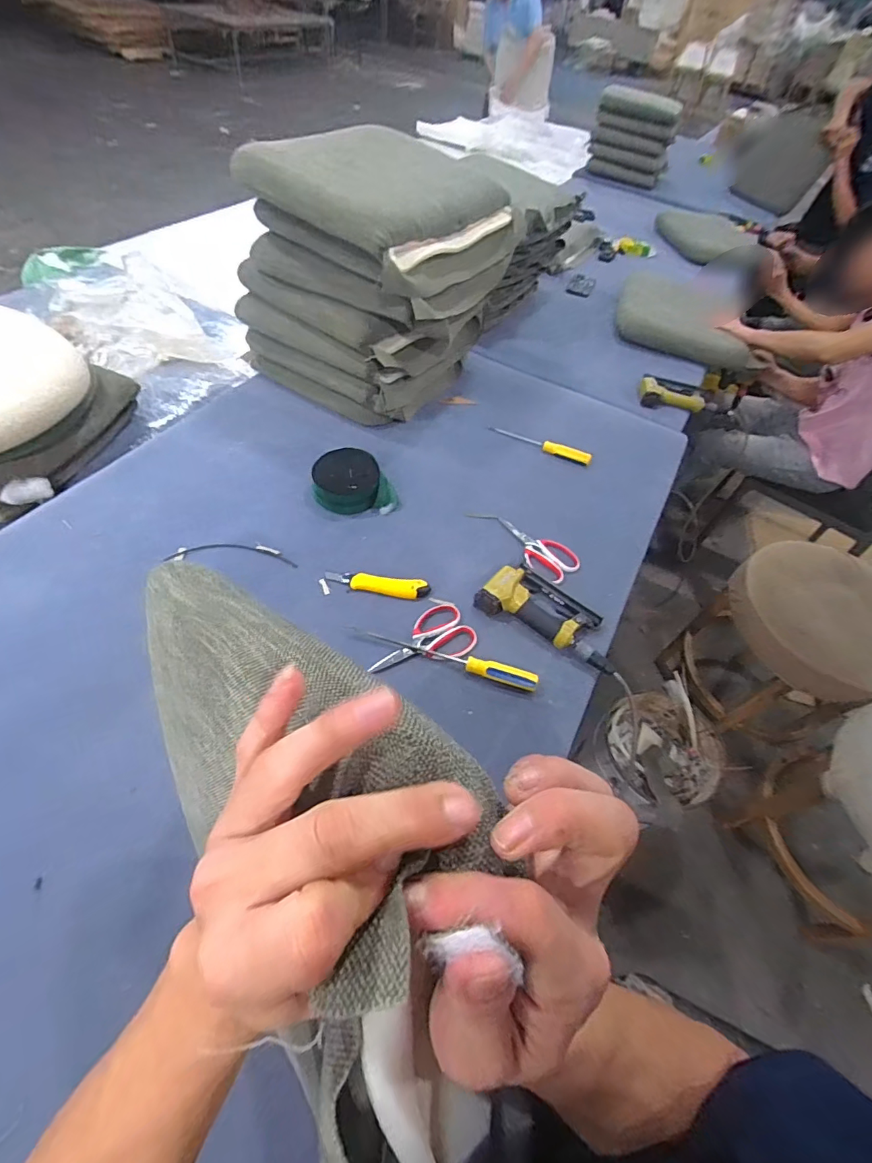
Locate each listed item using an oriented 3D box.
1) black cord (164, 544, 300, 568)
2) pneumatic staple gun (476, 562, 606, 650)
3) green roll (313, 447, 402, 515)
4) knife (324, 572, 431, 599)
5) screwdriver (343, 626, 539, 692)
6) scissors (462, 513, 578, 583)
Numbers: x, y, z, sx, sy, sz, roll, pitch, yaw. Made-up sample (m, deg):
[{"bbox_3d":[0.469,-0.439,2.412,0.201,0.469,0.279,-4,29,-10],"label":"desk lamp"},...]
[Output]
[{"bbox_3d":[-0.365,-0.048,0.873,0.226,0.007,0.045,2,56,-7],"label":"black cord"},{"bbox_3d":[0.187,0.044,0.861,0.193,0.044,0.139,38,58,19],"label":"pneumatic staple gun"},{"bbox_3d":[-0.165,-0.204,0.975,0.158,0.067,0.120,-7,55,-12],"label":"green roll"},{"bbox_3d":[-0.105,0.005,0.872,0.186,0.013,0.040,7,53,-2],"label":"knife"},{"bbox_3d":[0.007,0.122,0.798,0.322,0.025,0.030,18,53,5],"label":"screwdriver"},{"bbox_3d":[0.182,-0.083,0.983,0.094,0.018,0.223,-34,66,-30],"label":"scissors"}]

